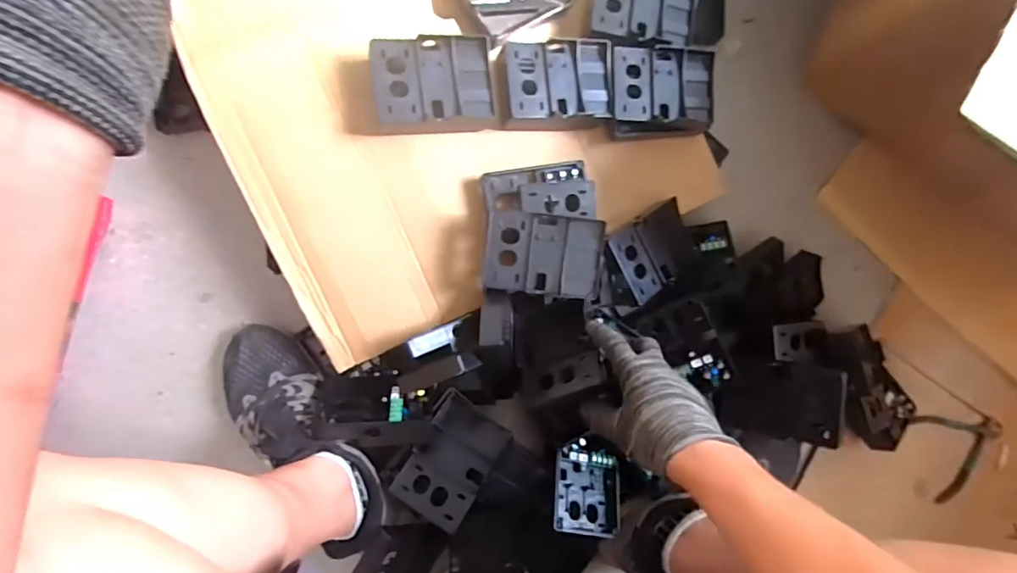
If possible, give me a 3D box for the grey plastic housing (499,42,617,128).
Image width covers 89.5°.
[{"bbox_3d":[0.060,-0.231,0.575,0.125,0.023,0.095,-4,85,-8],"label":"grey plastic housing"}]

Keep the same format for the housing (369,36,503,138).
[{"bbox_3d":[-0.079,-0.211,0.543,0.131,0.044,0.089,-8,85,-8],"label":"housing"}]

